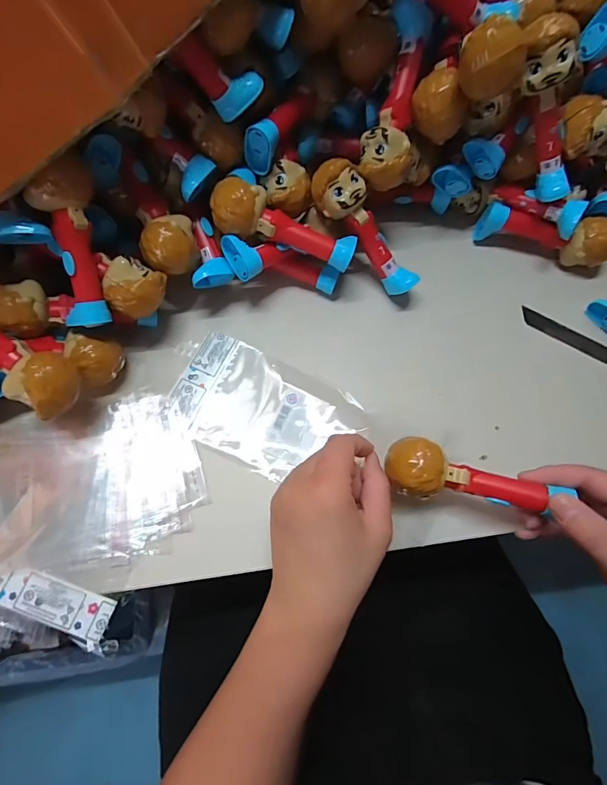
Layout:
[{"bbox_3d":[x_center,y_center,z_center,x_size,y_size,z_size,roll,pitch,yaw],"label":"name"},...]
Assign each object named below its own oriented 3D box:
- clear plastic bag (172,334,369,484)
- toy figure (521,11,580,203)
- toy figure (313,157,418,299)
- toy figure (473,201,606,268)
[{"bbox_3d":[-0.034,0.016,0.339,0.153,0.008,0.092,27,73,7],"label":"clear plastic bag"},{"bbox_3d":[0.196,-0.222,0.322,0.030,0.126,0.038,-47,43,-15],"label":"toy figure"},{"bbox_3d":[0.054,-0.140,0.348,0.033,0.034,0.127,-48,114,-15],"label":"toy figure"},{"bbox_3d":[0.235,-0.154,0.385,0.125,0.049,0.039,20,72,5],"label":"toy figure"}]

